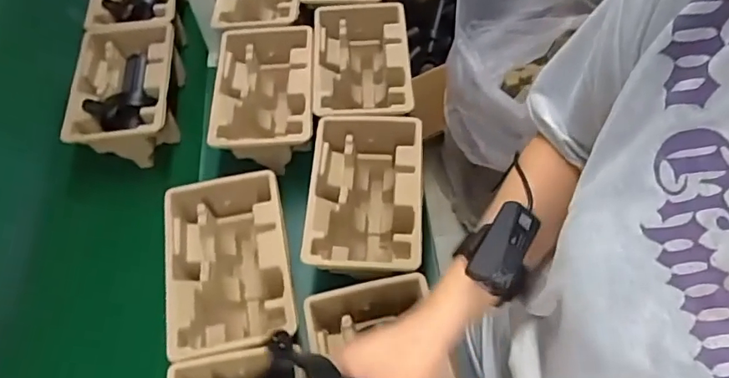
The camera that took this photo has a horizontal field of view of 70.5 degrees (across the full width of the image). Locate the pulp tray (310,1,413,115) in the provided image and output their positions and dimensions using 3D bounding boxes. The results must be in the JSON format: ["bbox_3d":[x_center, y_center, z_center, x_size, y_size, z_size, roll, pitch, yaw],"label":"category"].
[{"bbox_3d":[-0.006,-0.185,0.836,0.145,0.107,0.231,0,58,-3],"label":"pulp tray"}]

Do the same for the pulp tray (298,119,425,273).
[{"bbox_3d":[0.000,0.025,0.728,0.148,0.131,0.230,4,58,-1],"label":"pulp tray"}]

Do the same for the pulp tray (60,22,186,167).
[{"bbox_3d":[-0.382,-0.151,0.836,0.150,0.095,0.231,-6,59,-7],"label":"pulp tray"}]

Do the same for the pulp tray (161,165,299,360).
[{"bbox_3d":[-0.172,0.108,0.680,0.150,0.114,0.229,-9,59,-9],"label":"pulp tray"}]

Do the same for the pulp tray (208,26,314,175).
[{"bbox_3d":[-0.155,-0.137,0.824,0.150,0.113,0.229,-1,58,-3],"label":"pulp tray"}]

